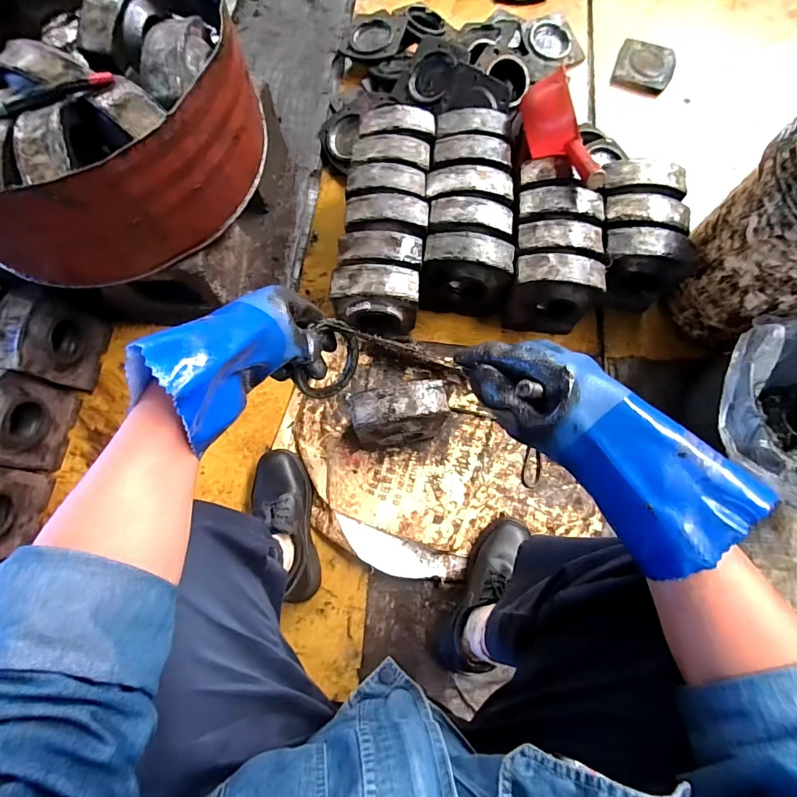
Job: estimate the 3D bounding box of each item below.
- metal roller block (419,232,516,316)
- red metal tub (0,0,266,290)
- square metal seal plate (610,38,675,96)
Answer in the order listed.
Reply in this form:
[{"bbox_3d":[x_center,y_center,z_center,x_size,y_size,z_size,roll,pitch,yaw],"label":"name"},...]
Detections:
[{"bbox_3d":[0.128,-0.235,0.799,0.164,0.157,0.094,6,76,1],"label":"metal roller block"},{"bbox_3d":[-0.495,-0.456,0.632,0.505,0.184,0.512,0,74,0],"label":"red metal tub"},{"bbox_3d":[0.605,-0.815,1.009,0.134,0.025,0.125,21,78,4],"label":"square metal seal plate"}]

